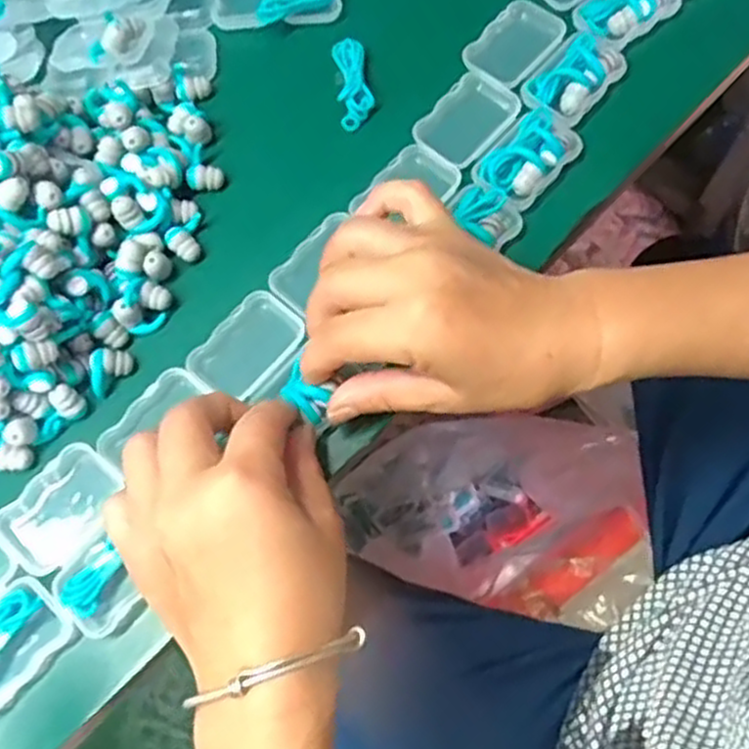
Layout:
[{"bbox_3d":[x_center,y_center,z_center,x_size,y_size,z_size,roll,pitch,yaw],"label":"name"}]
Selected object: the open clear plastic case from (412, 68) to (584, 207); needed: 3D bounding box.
[{"bbox_3d":[0.064,-0.126,0.396,0.077,0.016,0.057,42,78,17],"label":"open clear plastic case"}]

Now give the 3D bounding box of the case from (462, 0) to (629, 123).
[{"bbox_3d":[0.093,-0.174,0.412,0.075,0.015,0.059,40,78,16],"label":"case"}]

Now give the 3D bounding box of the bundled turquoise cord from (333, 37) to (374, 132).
[{"bbox_3d":[-0.012,-0.164,0.420,0.018,0.011,0.055,-10,70,0],"label":"bundled turquoise cord"}]

